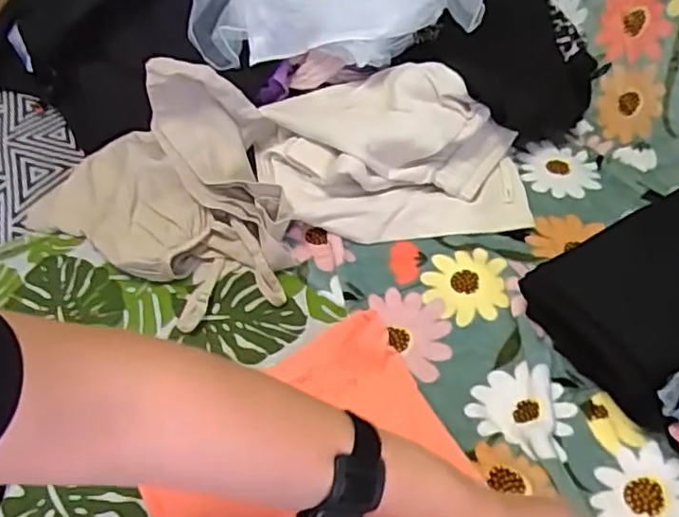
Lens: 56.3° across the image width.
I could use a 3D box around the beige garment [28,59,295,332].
[{"bbox_3d":[-0.214,-0.073,0.704,0.309,0.166,0.246,-3,44,-8],"label":"beige garment"}]

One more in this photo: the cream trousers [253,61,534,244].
[{"bbox_3d":[0.066,-0.133,0.779,0.332,0.122,0.211,4,44,-1],"label":"cream trousers"}]

